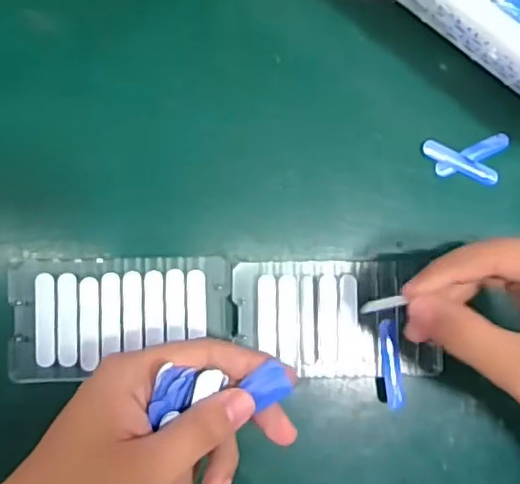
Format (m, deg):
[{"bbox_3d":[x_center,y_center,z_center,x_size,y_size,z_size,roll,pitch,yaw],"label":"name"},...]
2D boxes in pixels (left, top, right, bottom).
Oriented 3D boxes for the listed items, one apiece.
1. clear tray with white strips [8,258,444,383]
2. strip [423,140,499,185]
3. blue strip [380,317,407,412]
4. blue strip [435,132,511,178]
[{"bbox_3d":[-0.018,0.044,0.368,0.239,0.006,0.068,1,84,-6],"label":"clear tray with white strips"},{"bbox_3d":[0.125,-0.049,0.397,0.050,0.004,0.011,26,83,-3],"label":"strip"},{"bbox_3d":[0.078,0.072,0.377,0.011,0.007,0.053,-9,86,-6],"label":"blue strip"},{"bbox_3d":[0.133,-0.054,0.398,0.052,0.004,0.011,-25,88,-7],"label":"blue strip"}]

